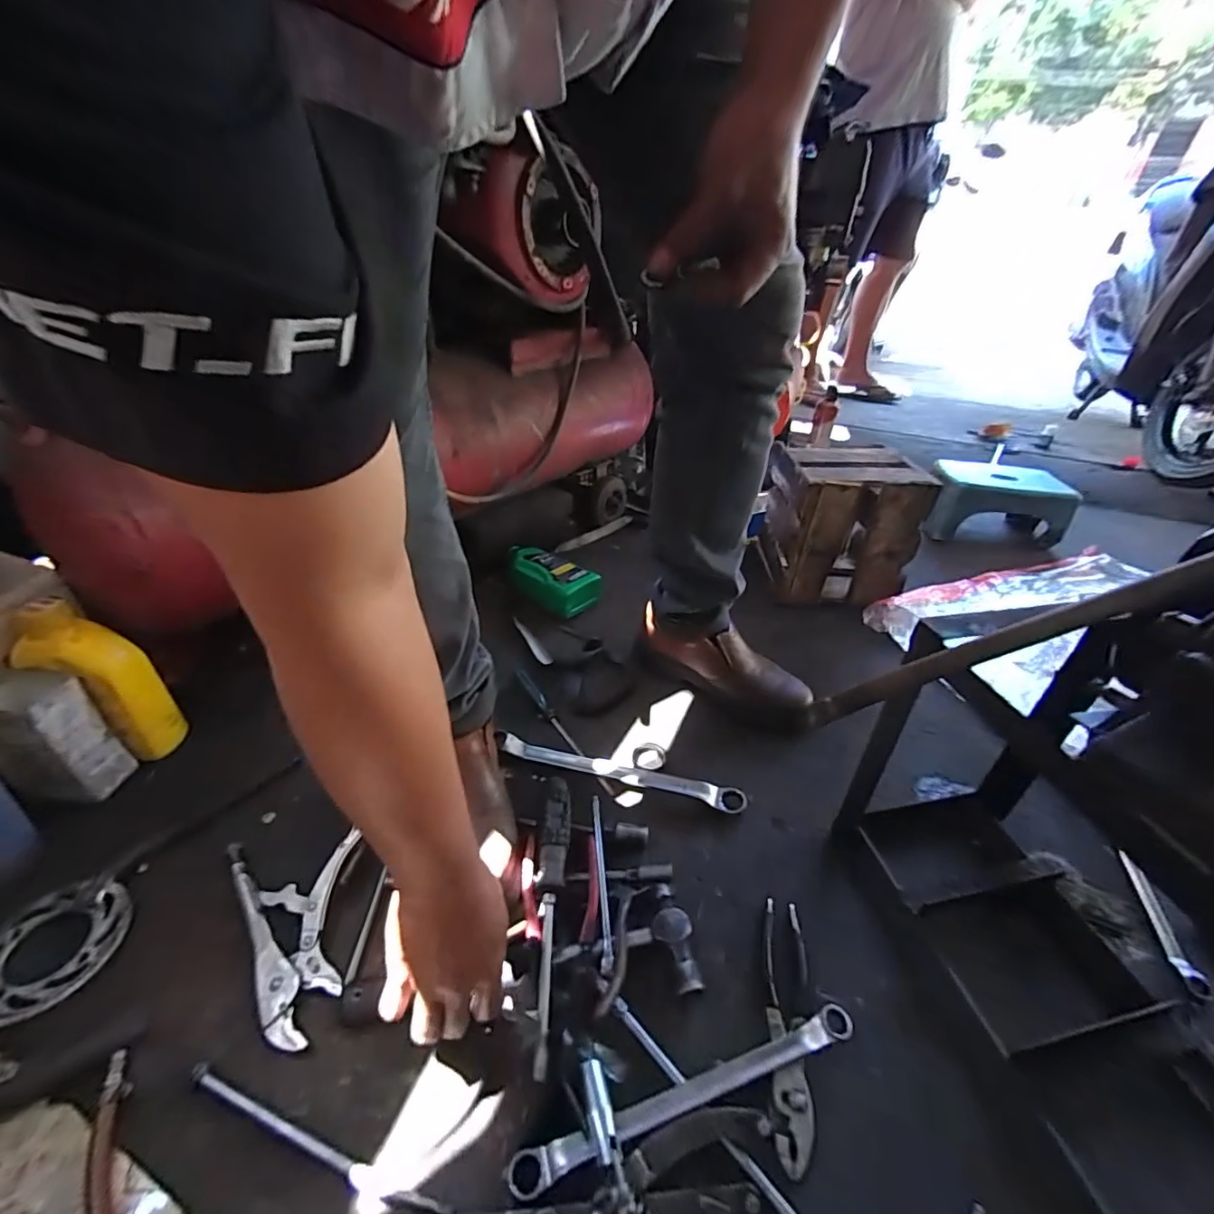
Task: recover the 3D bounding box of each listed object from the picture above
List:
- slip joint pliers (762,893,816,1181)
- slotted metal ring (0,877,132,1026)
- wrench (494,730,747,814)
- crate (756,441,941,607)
[{"bbox_3d":[0.158,0.353,0.460,0.039,0.012,0.194,8,35,9],"label":"slip joint pliers"},{"bbox_3d":[-0.513,0.311,0.488,0.111,0.014,0.112,-7,35,-13],"label":"slotted metal ring"},{"bbox_3d":[0.009,0.204,0.668,0.317,0.022,0.031,11,35,13],"label":"wrench"},{"bbox_3d":[0.427,-0.163,1.003,0.242,0.254,0.218,4,34,2],"label":"crate"}]

